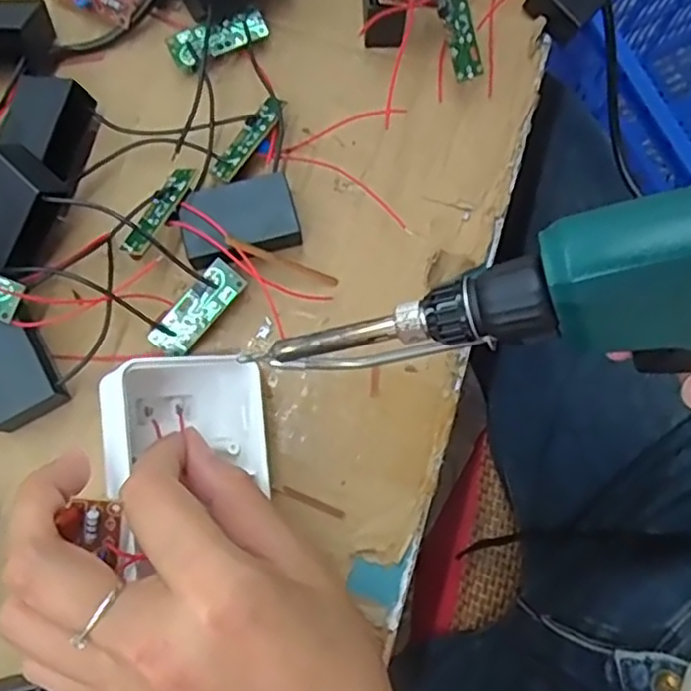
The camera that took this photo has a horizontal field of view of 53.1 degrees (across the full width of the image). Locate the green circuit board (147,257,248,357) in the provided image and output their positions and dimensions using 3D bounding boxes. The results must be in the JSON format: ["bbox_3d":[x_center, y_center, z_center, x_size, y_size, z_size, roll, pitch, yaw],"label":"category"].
[{"bbox_3d":[-0.062,-0.015,0.289,0.017,0.004,0.044,41,90,-5],"label":"green circuit board"}]

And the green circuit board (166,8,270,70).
[{"bbox_3d":[-0.058,-0.140,0.316,0.044,0.006,0.016,-24,92,-4],"label":"green circuit board"}]

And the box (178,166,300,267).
[{"bbox_3d":[-0.046,-0.053,0.298,0.047,0.019,0.035,-18,79,-4],"label":"box"}]

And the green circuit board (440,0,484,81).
[{"bbox_3d":[0.049,-0.138,0.298,0.004,0.015,0.045,-30,110,-38],"label":"green circuit board"}]

